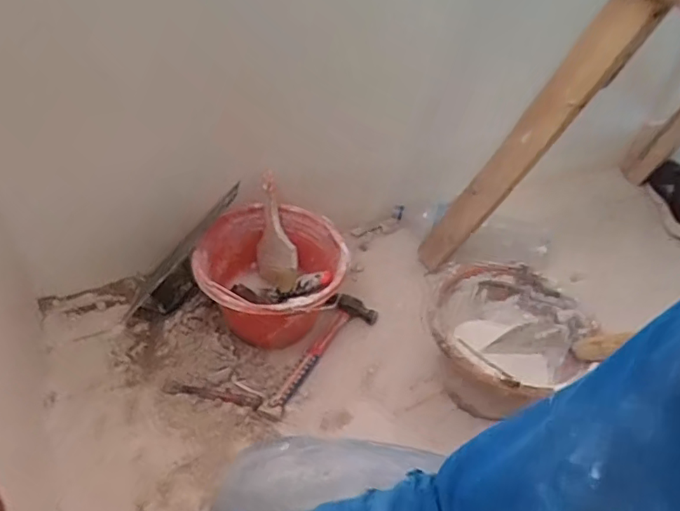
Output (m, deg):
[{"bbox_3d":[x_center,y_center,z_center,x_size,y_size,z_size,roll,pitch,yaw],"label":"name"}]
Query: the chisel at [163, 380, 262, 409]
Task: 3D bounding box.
[{"bbox_3d":[-0.201,0.217,0.879,0.154,0.010,0.023,11,44,3],"label":"chisel"}]

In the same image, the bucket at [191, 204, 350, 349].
[{"bbox_3d":[-0.117,0.042,0.960,0.246,0.150,0.247,-3,45,-11],"label":"bucket"}]

